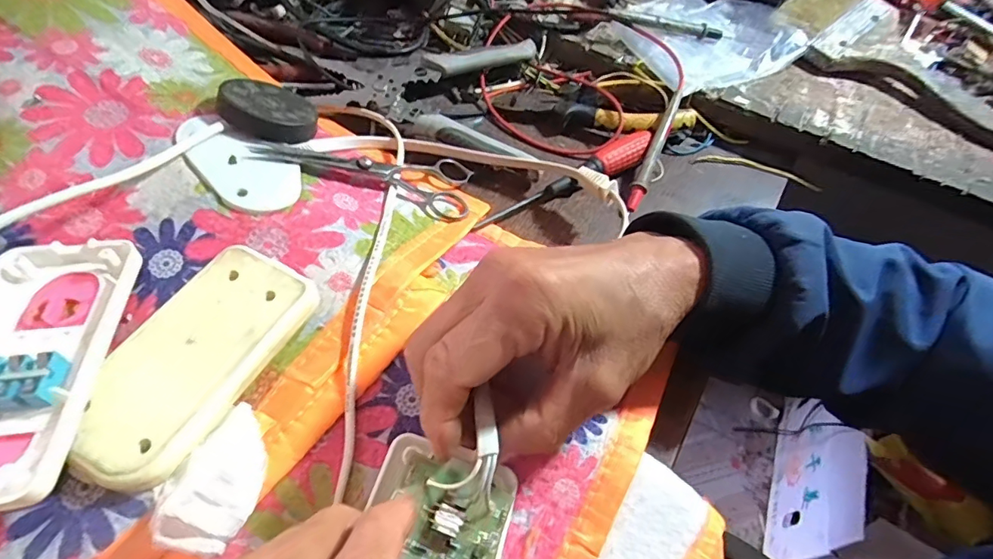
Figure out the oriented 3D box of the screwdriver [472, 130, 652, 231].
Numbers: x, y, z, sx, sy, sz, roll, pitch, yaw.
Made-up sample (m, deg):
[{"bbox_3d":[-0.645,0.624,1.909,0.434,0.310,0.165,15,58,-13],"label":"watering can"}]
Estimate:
[{"bbox_3d":[0.055,-0.070,0.362,0.162,0.020,0.025,-33,65,-24],"label":"screwdriver"}]

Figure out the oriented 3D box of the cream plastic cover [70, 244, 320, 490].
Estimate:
[{"bbox_3d":[-0.137,0.035,0.227,0.055,0.014,0.112,24,58,11],"label":"cream plastic cover"}]

